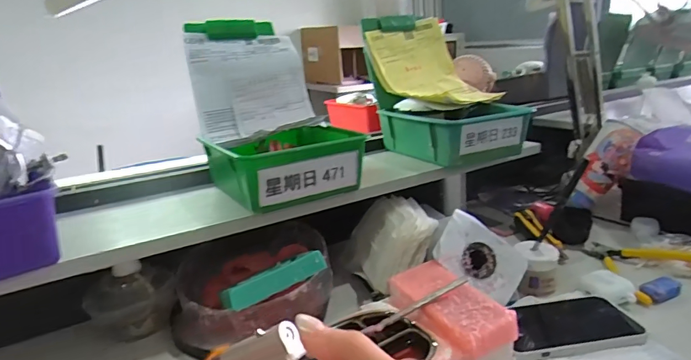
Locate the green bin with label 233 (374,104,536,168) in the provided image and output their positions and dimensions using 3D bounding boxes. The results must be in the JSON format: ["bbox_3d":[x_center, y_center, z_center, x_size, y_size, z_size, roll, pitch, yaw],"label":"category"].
[{"bbox_3d":[0.162,-0.074,0.665,0.150,0.063,0.170,-12,19,-28],"label":"green bin with label 233"}]

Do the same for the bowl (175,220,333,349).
[{"bbox_3d":[-0.112,0.113,0.534,0.178,0.075,0.192,-3,17,1],"label":"bowl"}]

